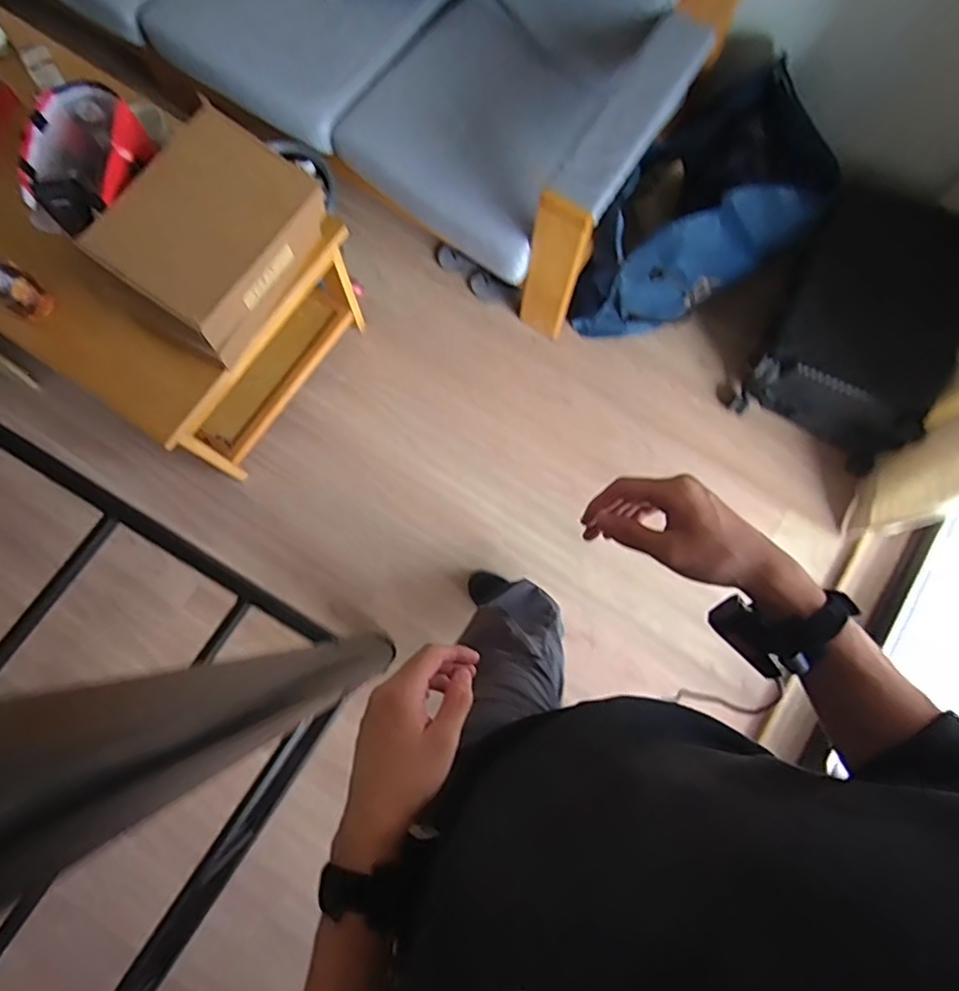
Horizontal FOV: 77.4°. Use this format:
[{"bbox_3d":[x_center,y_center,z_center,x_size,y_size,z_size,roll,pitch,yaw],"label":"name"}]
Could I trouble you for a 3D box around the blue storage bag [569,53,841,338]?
[{"bbox_3d":[0.560,-0.686,1.575,0.617,0.426,0.397,-43,83,-8],"label":"blue storage bag"}]

